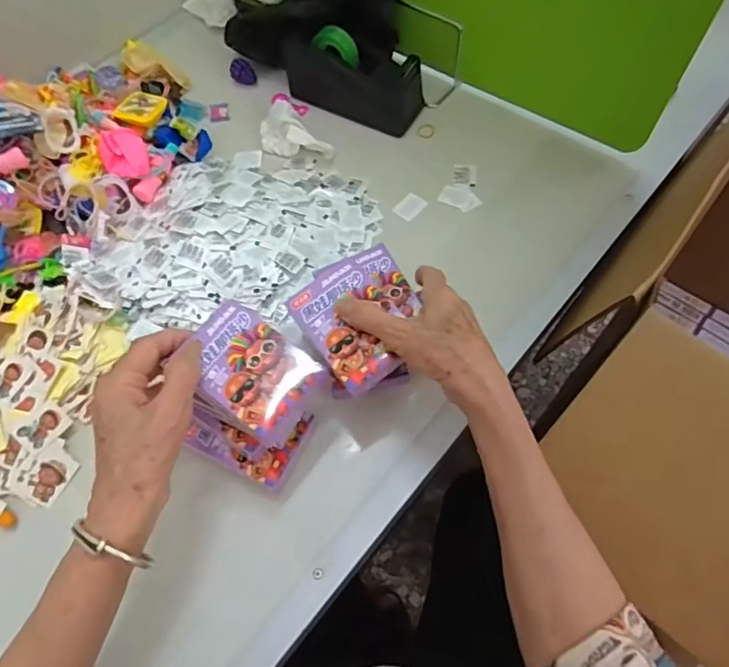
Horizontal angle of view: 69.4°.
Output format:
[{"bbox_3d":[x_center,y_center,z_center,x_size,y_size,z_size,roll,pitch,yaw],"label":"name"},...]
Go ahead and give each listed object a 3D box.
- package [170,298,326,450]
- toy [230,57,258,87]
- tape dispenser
[{"bbox_3d":[-0.081,0.026,0.372,0.097,0.009,0.066,35,72,11],"label":"package"},{"bbox_3d":[-0.145,-0.311,0.626,0.028,0.022,0.022,-18,66,-6],"label":"toy"},{"bbox_3d":[-0.015,-0.279,0.573,0.153,0.066,0.052,17,67,9],"label":"tape dispenser"}]

